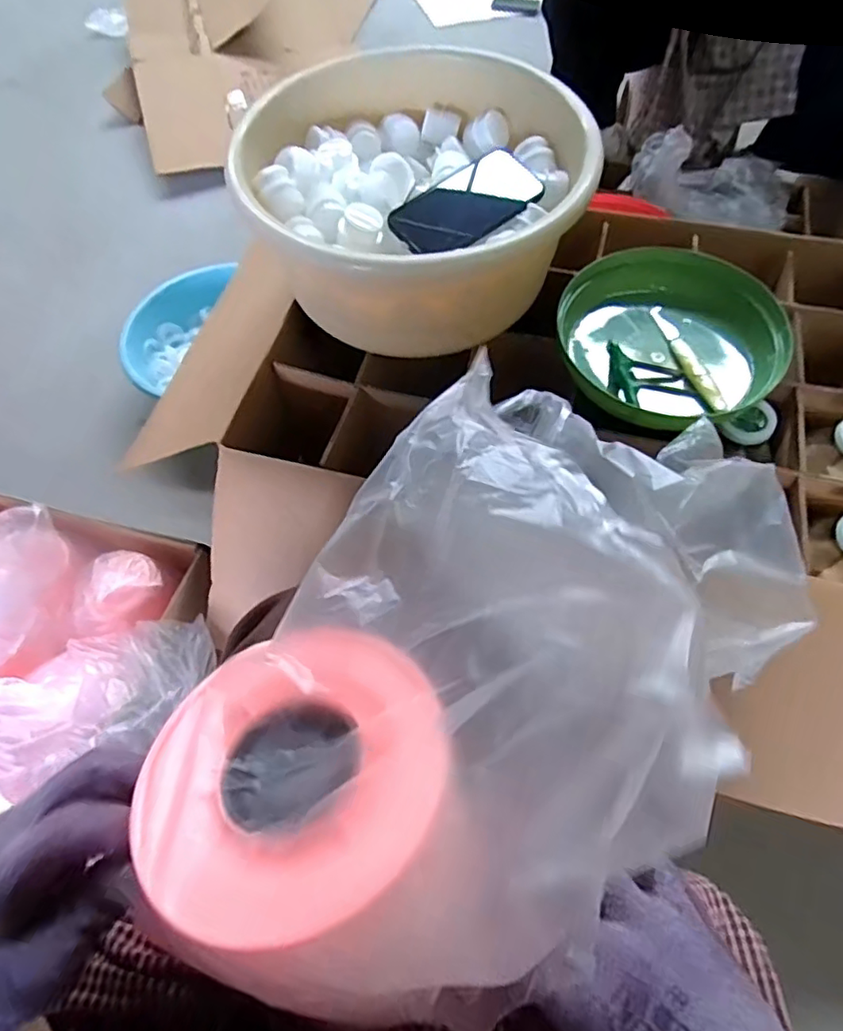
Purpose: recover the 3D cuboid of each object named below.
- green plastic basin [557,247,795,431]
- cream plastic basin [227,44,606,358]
[{"bbox_3d":[0.262,-0.179,0.620,0.215,0.084,0.215,-1,58,2],"label":"green plastic basin"},{"bbox_3d":[-0.018,-0.336,0.632,0.325,0.143,0.310,-1,58,2],"label":"cream plastic basin"}]

